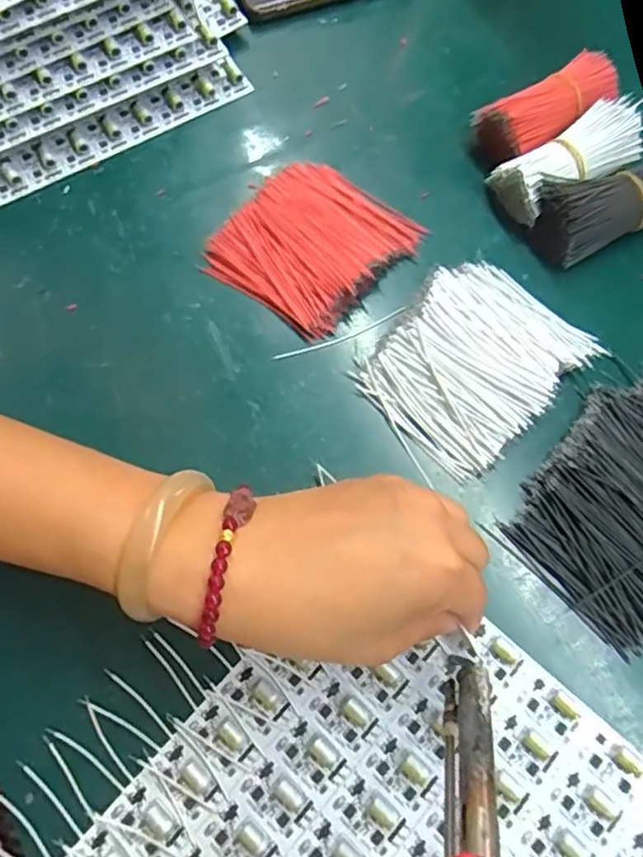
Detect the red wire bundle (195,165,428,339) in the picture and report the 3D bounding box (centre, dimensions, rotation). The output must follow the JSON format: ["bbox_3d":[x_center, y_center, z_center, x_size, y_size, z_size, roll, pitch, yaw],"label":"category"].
[{"bbox_3d":[-0.005,-0.111,0.360,0.089,0.019,0.105,43,76,13],"label":"red wire bundle"}]

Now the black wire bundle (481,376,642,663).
[{"bbox_3d":[0.160,0.038,0.312,0.094,0.019,0.122,41,76,13],"label":"black wire bundle"}]

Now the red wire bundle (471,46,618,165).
[{"bbox_3d":[0.141,-0.199,0.386,0.092,0.033,0.040,-31,74,-10],"label":"red wire bundle"}]

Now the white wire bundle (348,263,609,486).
[{"bbox_3d":[0.086,-0.039,0.336,0.113,0.021,0.089,-43,76,-13],"label":"white wire bundle"}]

